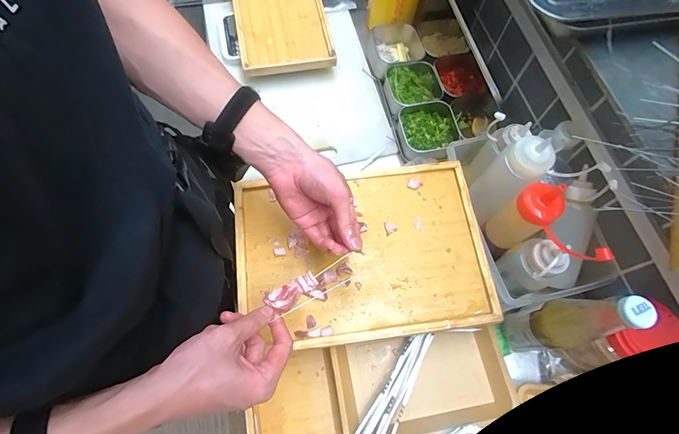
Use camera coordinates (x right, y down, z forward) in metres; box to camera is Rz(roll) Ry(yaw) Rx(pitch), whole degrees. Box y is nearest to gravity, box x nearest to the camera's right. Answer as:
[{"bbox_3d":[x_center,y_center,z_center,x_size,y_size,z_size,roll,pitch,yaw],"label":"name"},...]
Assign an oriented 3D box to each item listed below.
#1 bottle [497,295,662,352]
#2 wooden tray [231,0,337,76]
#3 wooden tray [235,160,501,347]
[{"bbox_3d":[0.299,0.135,0.476,0.065,0.226,0.060,-11,68,-7],"label":"bottle"},{"bbox_3d":[-0.127,-0.427,0.791,0.190,0.037,0.277,-11,68,-7],"label":"wooden tray"},{"bbox_3d":[0.032,0.050,0.544,0.362,0.023,0.241,-6,67,-5],"label":"wooden tray"}]

